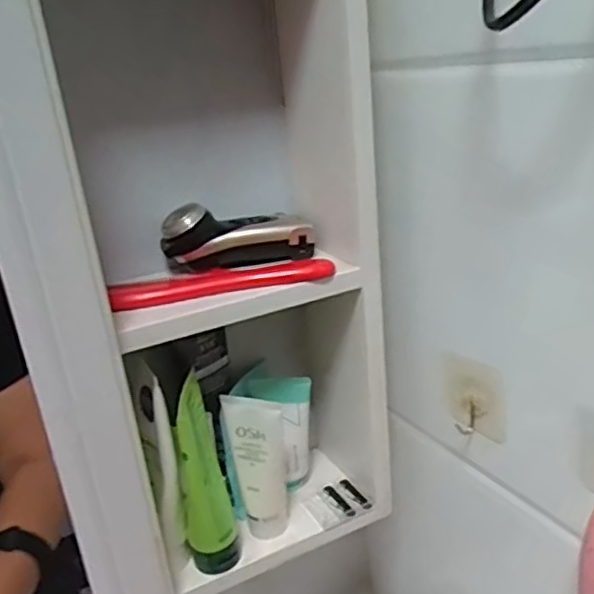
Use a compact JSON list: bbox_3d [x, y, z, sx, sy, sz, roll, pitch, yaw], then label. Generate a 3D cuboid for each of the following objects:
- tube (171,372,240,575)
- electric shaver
[{"bbox_3d":[-0.072,0.131,0.469,0.036,0.147,0.066,-10,21,-11],"label":"tube"},{"bbox_3d":[-0.045,-0.046,0.473,0.111,0.049,0.034,-7,21,-3],"label":"electric shaver"}]

